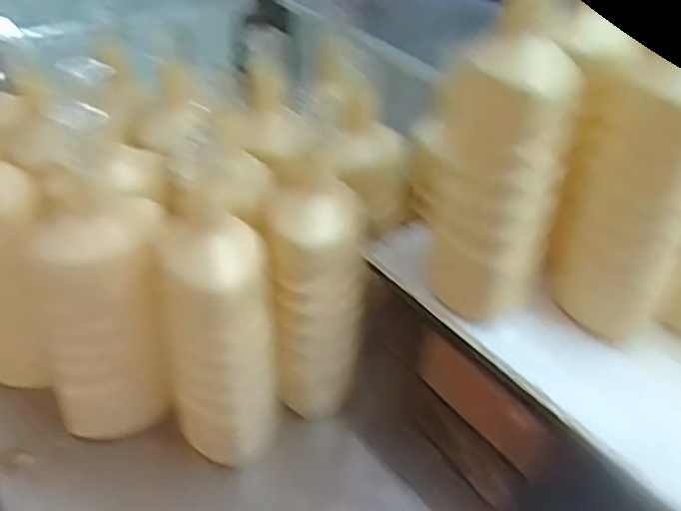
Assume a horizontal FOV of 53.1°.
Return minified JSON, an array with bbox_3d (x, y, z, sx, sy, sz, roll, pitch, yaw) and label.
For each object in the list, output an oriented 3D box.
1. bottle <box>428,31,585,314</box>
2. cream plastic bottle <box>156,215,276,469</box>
[{"bbox_3d":[0.102,-0.044,0.450,0.078,0.178,0.059,9,34,8],"label":"bottle"},{"bbox_3d":[-0.087,0.062,0.495,0.072,0.195,0.081,-8,38,-11],"label":"cream plastic bottle"}]

